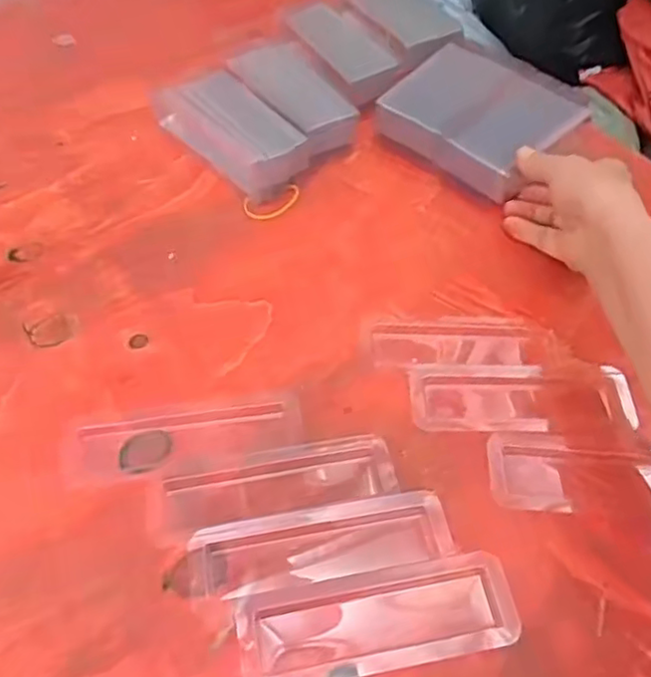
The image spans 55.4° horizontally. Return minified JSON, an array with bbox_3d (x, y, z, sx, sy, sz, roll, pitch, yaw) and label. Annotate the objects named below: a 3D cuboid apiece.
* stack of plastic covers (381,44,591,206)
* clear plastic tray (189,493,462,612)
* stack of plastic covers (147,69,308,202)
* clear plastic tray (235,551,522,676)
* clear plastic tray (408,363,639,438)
[{"bbox_3d":[0.129,-0.189,0.525,0.134,0.035,0.119,38,61,21],"label":"stack of plastic covers"},{"bbox_3d":[-0.002,0.111,0.335,0.138,0.006,0.041,-9,56,-10],"label":"clear plastic tray"},{"bbox_3d":[-0.076,-0.168,0.507,0.061,0.050,0.144,-37,65,-25],"label":"stack of plastic covers"},{"bbox_3d":[0.027,0.144,0.316,0.138,0.008,0.046,-7,56,-8],"label":"clear plastic tray"},{"bbox_3d":[0.125,0.037,0.393,0.140,0.005,0.048,2,55,-2],"label":"clear plastic tray"}]

